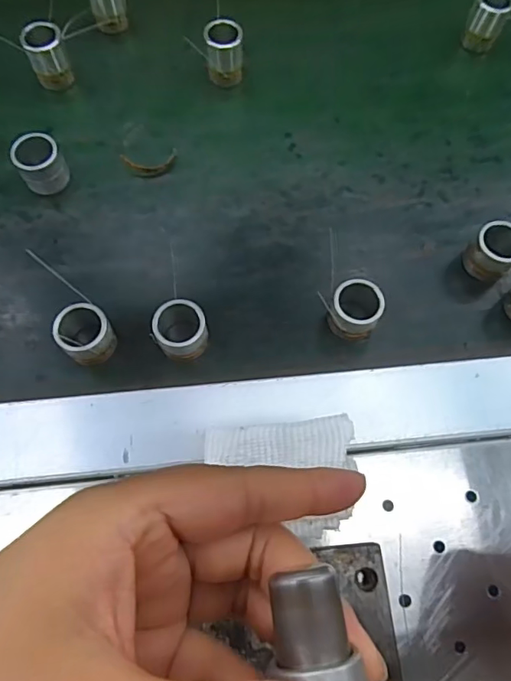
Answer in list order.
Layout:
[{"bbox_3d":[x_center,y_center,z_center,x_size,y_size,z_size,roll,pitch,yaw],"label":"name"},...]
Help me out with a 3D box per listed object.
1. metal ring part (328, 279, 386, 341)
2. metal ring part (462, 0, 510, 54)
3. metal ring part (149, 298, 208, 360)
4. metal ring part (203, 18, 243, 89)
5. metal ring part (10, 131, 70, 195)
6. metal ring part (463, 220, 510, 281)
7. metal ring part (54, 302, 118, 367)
[{"bbox_3d":[0.051,-0.014,0.256,0.025,0.025,0.025,0,69,-1],"label":"metal ring part"},{"bbox_3d":[0.150,-0.207,0.328,0.021,0.038,0.017,24,70,8],"label":"metal ring part"},{"bbox_3d":[-0.038,-0.003,0.253,0.026,0.024,0.026,0,69,-1],"label":"metal ring part"},{"bbox_3d":[-0.019,-0.176,0.310,0.022,0.036,0.017,0,69,-1],"label":"metal ring part"},{"bbox_3d":[-0.122,-0.100,0.286,0.025,0.026,0.024,0,69,-1],"label":"metal ring part"},{"bbox_3d":[0.126,-0.047,0.267,0.025,0.025,0.024,0,69,-1],"label":"metal ring part"},{"bbox_3d":[-0.083,-0.001,0.251,0.025,0.027,0.027,0,69,-1],"label":"metal ring part"}]

